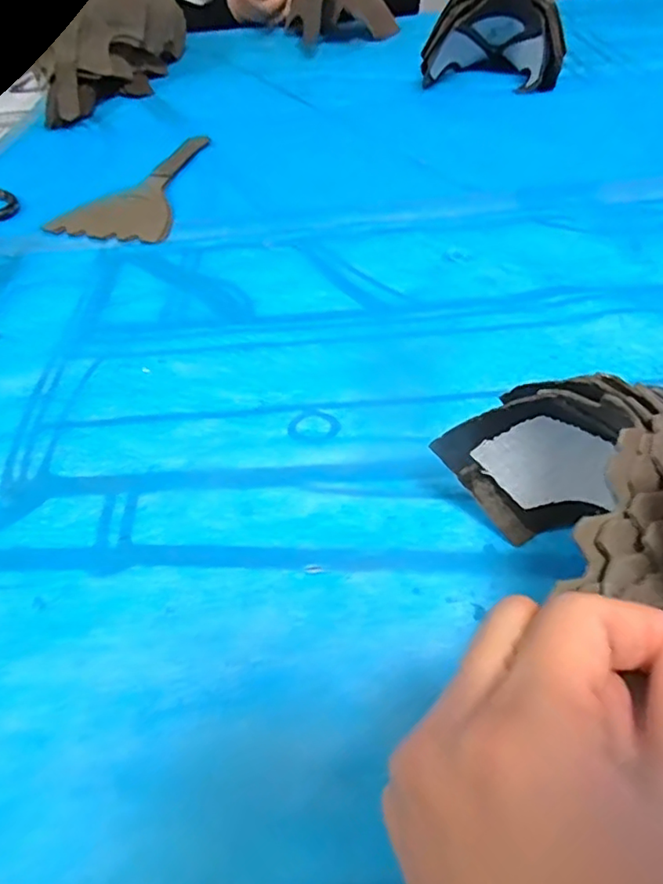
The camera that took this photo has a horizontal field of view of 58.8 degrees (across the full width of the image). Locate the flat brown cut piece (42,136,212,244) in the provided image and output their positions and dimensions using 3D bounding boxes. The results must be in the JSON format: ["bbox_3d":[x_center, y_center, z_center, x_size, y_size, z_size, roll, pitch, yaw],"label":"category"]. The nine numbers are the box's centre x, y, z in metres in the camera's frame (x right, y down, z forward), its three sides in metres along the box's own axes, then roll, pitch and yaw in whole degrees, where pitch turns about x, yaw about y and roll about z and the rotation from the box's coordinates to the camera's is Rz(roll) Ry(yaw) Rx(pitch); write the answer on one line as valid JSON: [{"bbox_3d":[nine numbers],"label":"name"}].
[{"bbox_3d":[-0.177,-0.252,0.574,0.113,0.006,0.201,9,49,11],"label":"flat brown cut piece"}]

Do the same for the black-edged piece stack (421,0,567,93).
[{"bbox_3d":[0.184,-0.443,0.641,0.145,0.104,0.074,19,52,23],"label":"black-edged piece stack"}]

